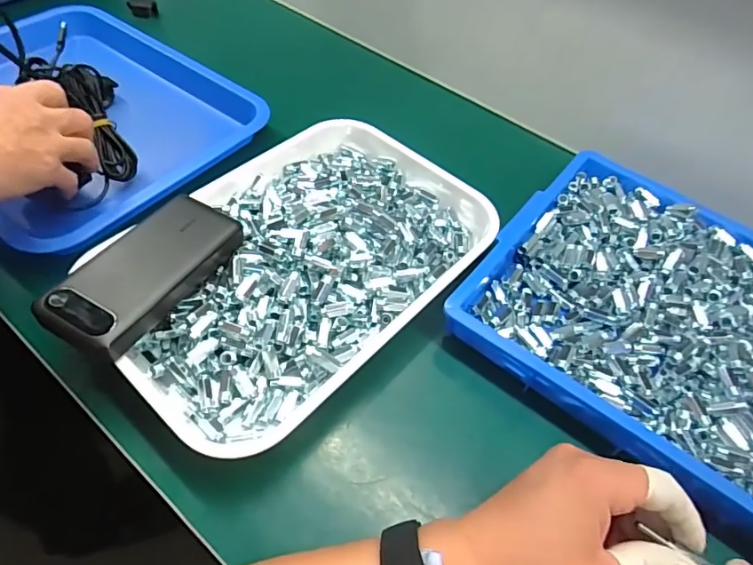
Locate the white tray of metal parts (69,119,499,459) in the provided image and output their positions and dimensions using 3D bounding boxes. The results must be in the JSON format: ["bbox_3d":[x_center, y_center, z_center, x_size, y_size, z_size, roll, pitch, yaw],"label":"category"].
[{"bbox_3d":[-0.064,-0.030,0.454,0.239,0.040,0.344,39,60,21],"label":"white tray of metal parts"}]

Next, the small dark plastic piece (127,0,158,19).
[{"bbox_3d":[-0.349,-0.412,0.740,0.039,0.030,0.020,-16,57,-16],"label":"small dark plastic piece"}]

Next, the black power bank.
[{"bbox_3d":[-0.178,-0.009,0.394,0.068,0.030,0.151,29,57,15],"label":"black power bank"}]

